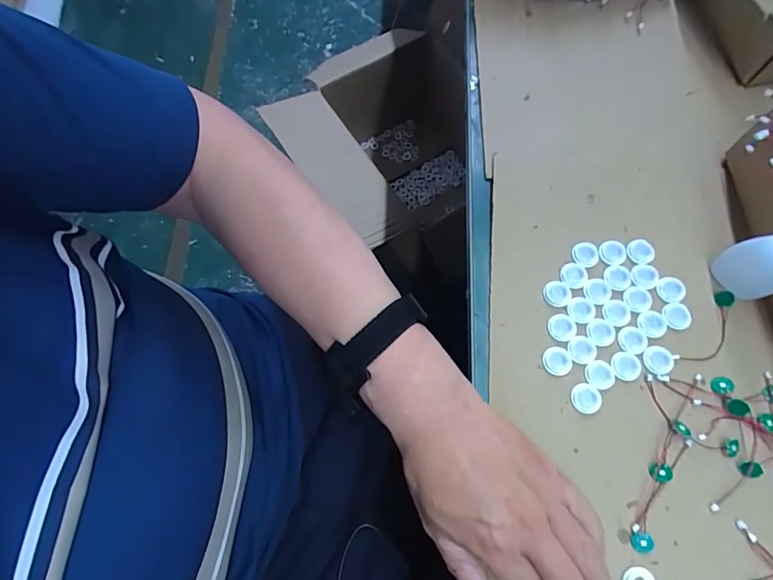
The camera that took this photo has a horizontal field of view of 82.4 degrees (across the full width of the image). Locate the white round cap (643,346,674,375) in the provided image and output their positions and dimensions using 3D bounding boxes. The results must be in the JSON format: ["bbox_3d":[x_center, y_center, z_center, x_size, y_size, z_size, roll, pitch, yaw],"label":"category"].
[{"bbox_3d":[0.222,0.057,0.359,0.023,0.004,0.022,0,70,1],"label":"white round cap"}]

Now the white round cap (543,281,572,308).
[{"bbox_3d":[0.147,0.003,0.378,0.022,0.004,0.023,0,70,1],"label":"white round cap"}]

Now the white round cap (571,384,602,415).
[{"bbox_3d":[0.159,0.086,0.349,0.023,0.004,0.023,0,70,1],"label":"white round cap"}]

